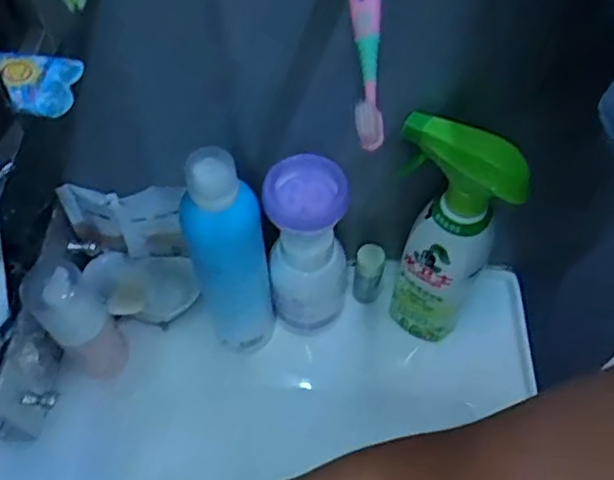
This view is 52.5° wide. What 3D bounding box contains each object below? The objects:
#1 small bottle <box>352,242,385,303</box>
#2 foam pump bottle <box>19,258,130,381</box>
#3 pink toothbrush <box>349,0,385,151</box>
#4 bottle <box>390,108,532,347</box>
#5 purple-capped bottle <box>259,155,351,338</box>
[{"bbox_3d":[0.057,0.032,0.590,0.026,0.068,0.025,0,58,0],"label":"small bottle"},{"bbox_3d":[-0.189,0.070,0.519,0.048,0.133,0.050,-34,64,-20],"label":"foam pump bottle"},{"bbox_3d":[0.027,-0.109,0.305,0.022,0.026,0.141,3,58,1],"label":"pink toothbrush"},{"bbox_3d":[0.106,0.006,0.513,0.089,0.230,0.067,16,59,9],"label":"bottle"},{"bbox_3d":[0.002,0.014,0.533,0.068,0.182,0.071,0,58,0],"label":"purple-capped bottle"}]

